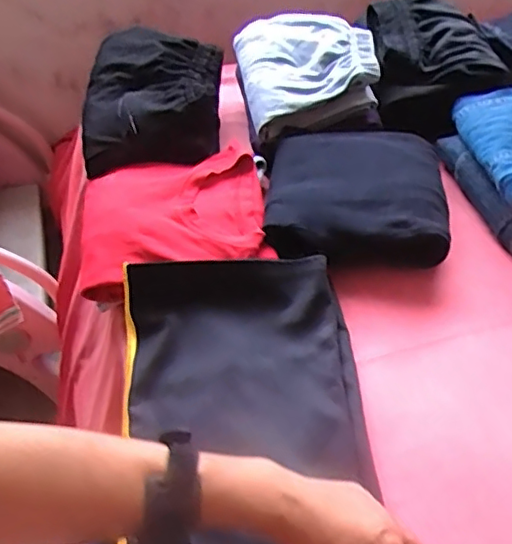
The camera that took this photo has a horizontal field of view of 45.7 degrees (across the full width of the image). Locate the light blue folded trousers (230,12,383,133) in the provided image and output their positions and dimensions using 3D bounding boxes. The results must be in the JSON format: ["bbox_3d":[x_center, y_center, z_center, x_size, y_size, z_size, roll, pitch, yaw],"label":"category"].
[{"bbox_3d":[0.070,-0.299,0.878,0.184,0.071,0.201,-11,46,-10],"label":"light blue folded trousers"}]

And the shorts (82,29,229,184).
[{"bbox_3d":[-0.144,-0.245,0.856,0.187,0.102,0.233,-2,46,-1],"label":"shorts"}]

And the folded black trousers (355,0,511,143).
[{"bbox_3d":[0.260,-0.315,0.921,0.186,0.096,0.254,3,46,4],"label":"folded black trousers"}]

